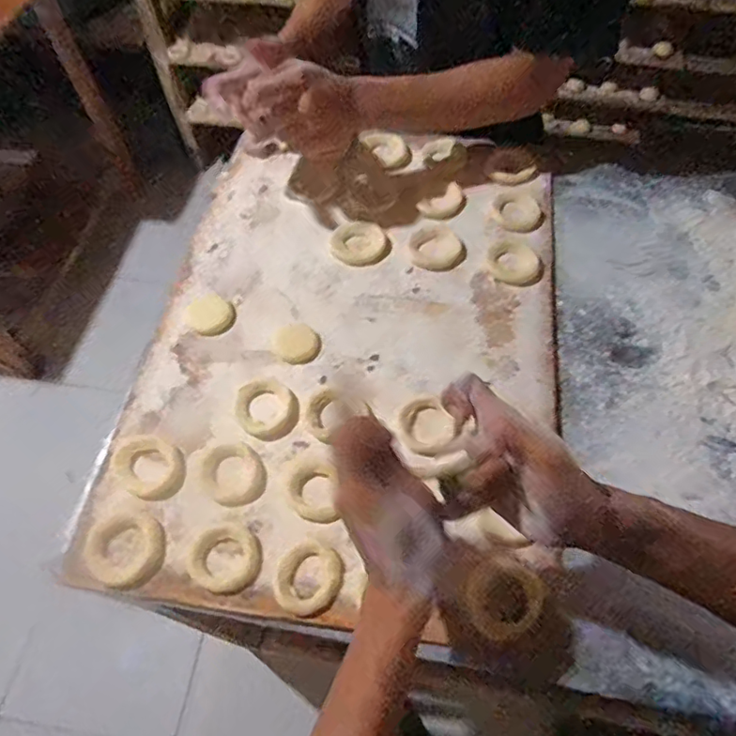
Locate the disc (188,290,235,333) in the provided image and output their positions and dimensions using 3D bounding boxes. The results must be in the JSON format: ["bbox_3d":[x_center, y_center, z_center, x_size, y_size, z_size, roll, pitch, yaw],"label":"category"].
[{"bbox_3d":[-0.172,-0.059,0.593,0.045,0.006,0.049,0,61,0],"label":"disc"}]

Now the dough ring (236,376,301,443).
[{"bbox_3d":[-0.100,0.040,0.538,0.057,0.010,0.063,-35,66,-18],"label":"dough ring"}]

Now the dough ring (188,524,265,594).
[{"bbox_3d":[-0.122,0.163,0.466,0.060,0.011,0.053,13,62,8],"label":"dough ring"}]

